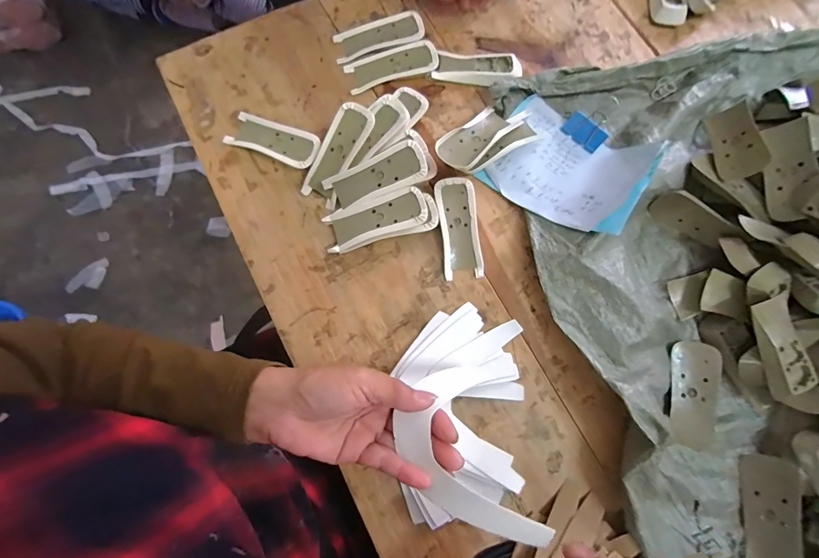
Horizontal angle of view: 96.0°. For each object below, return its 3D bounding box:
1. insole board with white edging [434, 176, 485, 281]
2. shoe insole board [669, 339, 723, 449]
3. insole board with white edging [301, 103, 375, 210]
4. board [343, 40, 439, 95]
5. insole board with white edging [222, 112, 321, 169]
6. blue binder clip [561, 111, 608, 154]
[{"bbox_3d":[0.057,-0.061,0.430,0.044,0.015,0.117,-6,77,-3],"label":"insole board with white edging"},{"bbox_3d":[0.301,0.120,0.390,0.044,0.017,0.106,9,77,1],"label":"shoe insole board"},{"bbox_3d":[-0.082,-0.144,0.426,0.046,0.011,0.117,34,100,8],"label":"insole board with white edging"},{"bbox_3d":[-0.023,-0.278,0.481,0.119,0.006,0.047,-18,76,1],"label":"board"},{"bbox_3d":[-0.164,-0.168,0.447,0.118,0.017,0.046,22,77,4],"label":"insole board with white edging"},{"bbox_3d":[0.230,-0.194,0.460,0.051,0.022,0.059,44,80,9],"label":"blue binder clip"}]

